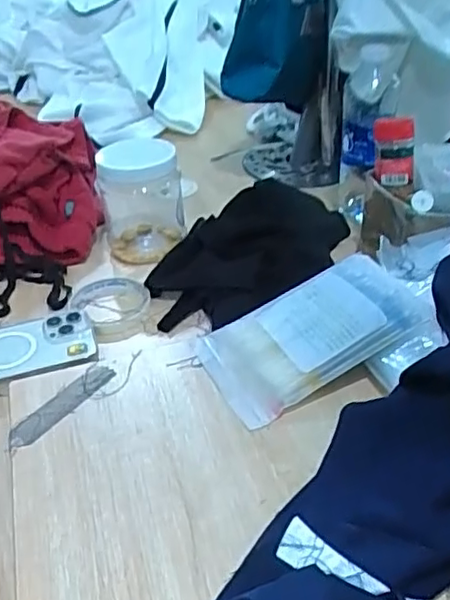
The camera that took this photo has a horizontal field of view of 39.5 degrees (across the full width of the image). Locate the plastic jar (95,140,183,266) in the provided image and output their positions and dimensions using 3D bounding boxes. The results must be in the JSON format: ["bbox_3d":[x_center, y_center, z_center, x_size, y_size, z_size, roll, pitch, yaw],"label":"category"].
[{"bbox_3d":[-0.100,-0.123,0.753,0.095,0.120,0.099,-11,35,-7],"label":"plastic jar"}]

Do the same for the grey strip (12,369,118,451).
[{"bbox_3d":[-0.129,0.083,0.503,0.022,0.006,0.099,18,41,31],"label":"grey strip"}]

